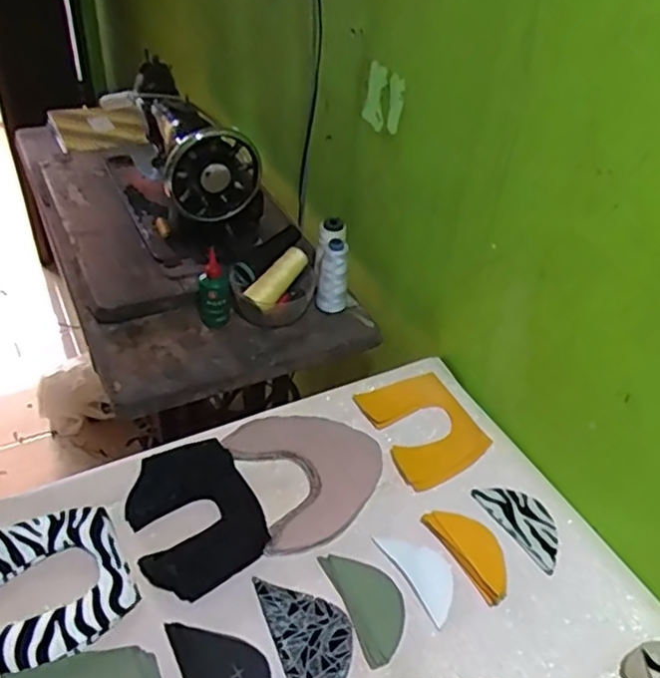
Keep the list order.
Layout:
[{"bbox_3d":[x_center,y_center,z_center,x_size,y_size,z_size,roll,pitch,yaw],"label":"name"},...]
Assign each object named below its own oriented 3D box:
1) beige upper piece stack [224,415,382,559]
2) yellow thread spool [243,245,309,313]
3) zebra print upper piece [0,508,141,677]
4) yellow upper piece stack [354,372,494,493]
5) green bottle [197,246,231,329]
[{"bbox_3d":[-0.019,0.146,0.746,0.161,0.015,0.170,-16,46,-24],"label":"beige upper piece stack"},{"bbox_3d":[-0.074,-0.085,0.944,0.035,0.035,0.118,29,61,24],"label":"yellow thread spool"},{"bbox_3d":[-0.264,0.231,0.632,0.126,0.012,0.149,-20,47,-27],"label":"zebra print upper piece"},{"bbox_3d":[0.118,0.106,0.805,0.122,0.012,0.147,-15,45,-22],"label":"yellow upper piece stack"},{"bbox_3d":[-0.166,-0.072,0.925,0.046,0.108,0.053,-5,42,-12],"label":"green bottle"}]

